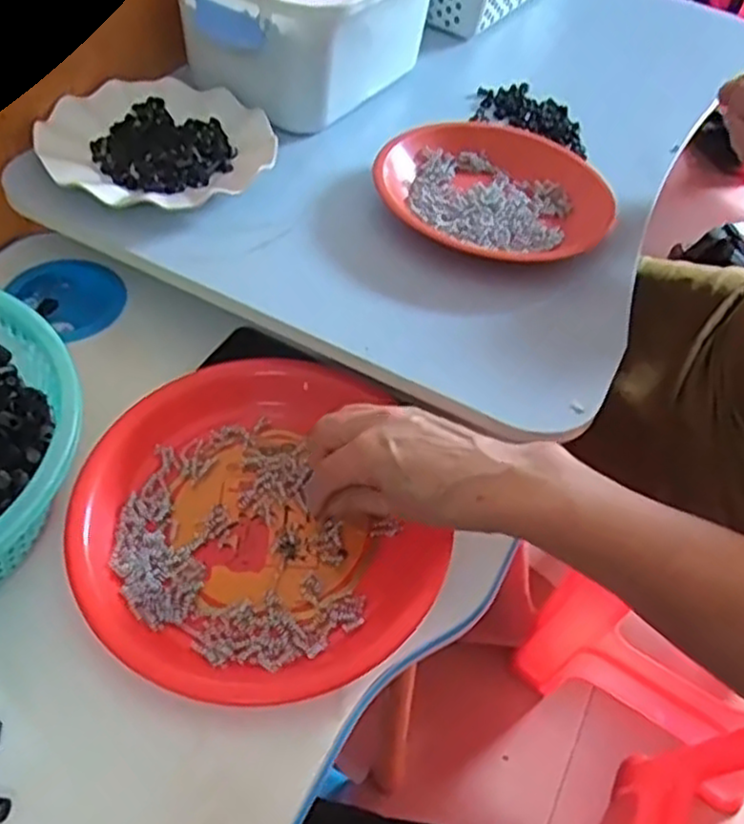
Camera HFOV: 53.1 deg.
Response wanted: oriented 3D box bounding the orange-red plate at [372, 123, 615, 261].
[{"bbox_3d":[0.097,-0.184,0.610,0.185,0.026,0.171,4,51,-5],"label":"orange-red plate"}]

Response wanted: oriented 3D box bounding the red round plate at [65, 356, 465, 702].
[{"bbox_3d":[-0.082,0.060,0.471,0.210,0.029,0.231,3,50,-4],"label":"red round plate"}]

